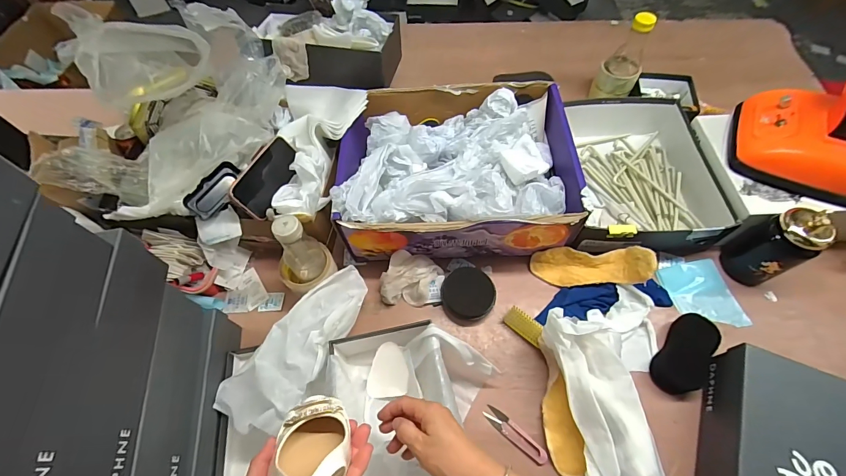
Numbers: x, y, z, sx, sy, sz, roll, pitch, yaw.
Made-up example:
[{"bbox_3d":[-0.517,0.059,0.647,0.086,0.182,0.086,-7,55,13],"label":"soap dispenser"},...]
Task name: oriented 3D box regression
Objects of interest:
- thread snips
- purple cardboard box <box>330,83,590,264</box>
[{"bbox_3d":[0.137,0.294,0.552,0.103,0.008,0.023,38,69,21],"label":"thread snips"},{"bbox_3d":[0.057,-0.137,0.689,0.401,0.135,0.325,-3,61,2],"label":"purple cardboard box"}]

